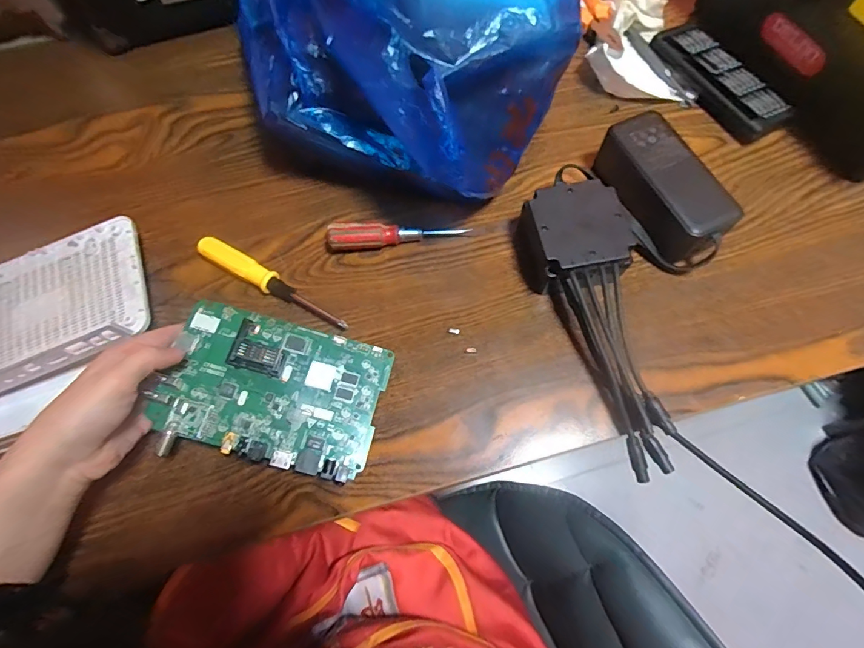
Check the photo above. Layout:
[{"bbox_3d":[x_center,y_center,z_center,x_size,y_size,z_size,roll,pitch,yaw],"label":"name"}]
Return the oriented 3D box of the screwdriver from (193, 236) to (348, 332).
[{"bbox_3d":[-0.138,-0.036,0.389,0.148,0.027,0.020,26,71,12],"label":"screwdriver"}]

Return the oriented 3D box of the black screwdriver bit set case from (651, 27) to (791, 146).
[{"bbox_3d":[0.293,-0.248,0.455,0.060,0.027,0.146,-30,70,-10],"label":"black screwdriver bit set case"}]

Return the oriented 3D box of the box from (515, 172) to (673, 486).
[{"bbox_3d":[0.130,-0.009,0.351,0.073,0.054,0.240,-9,68,-2],"label":"box"}]

